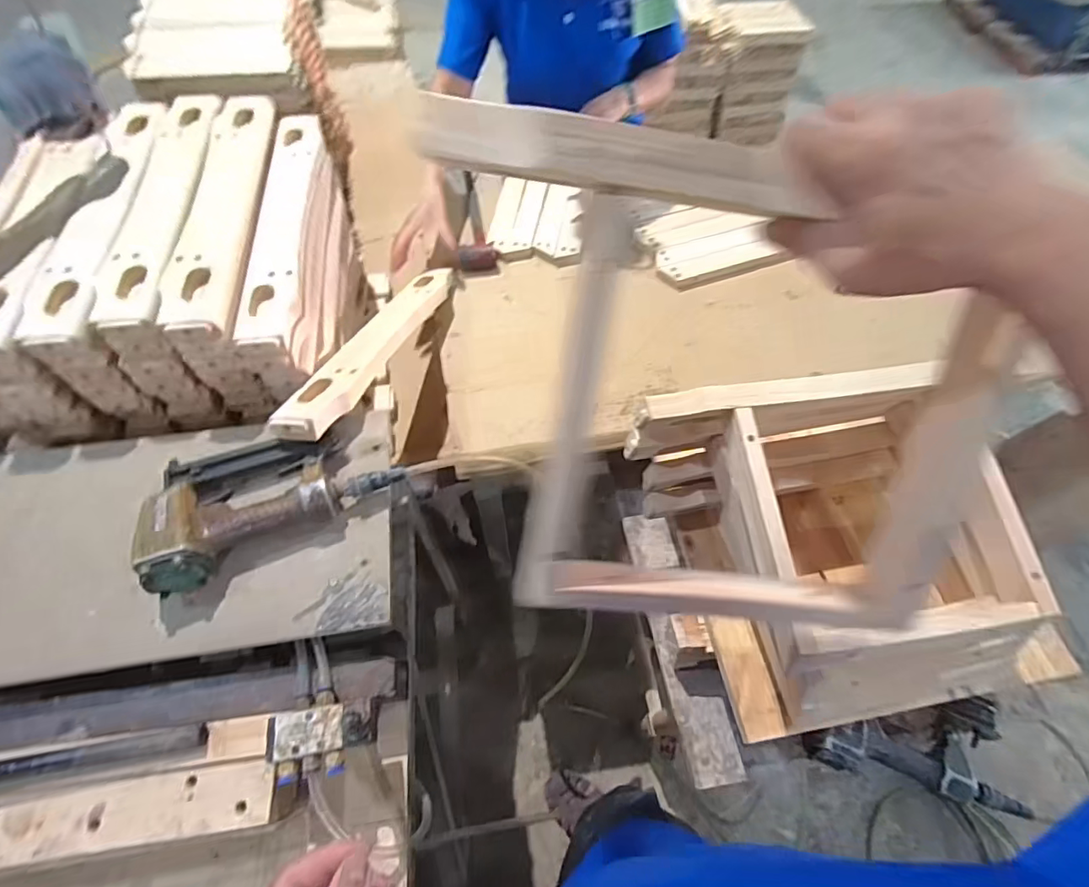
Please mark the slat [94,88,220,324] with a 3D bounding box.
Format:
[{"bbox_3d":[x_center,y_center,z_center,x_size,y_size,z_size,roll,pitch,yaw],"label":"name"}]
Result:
[{"bbox_3d":[-0.507,-0.338,0.704,0.083,0.015,0.464,-6,59,-4],"label":"slat"}]

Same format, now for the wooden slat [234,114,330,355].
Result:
[{"bbox_3d":[-0.369,-0.319,0.752,0.071,0.036,0.471,1,60,-13],"label":"wooden slat"}]

